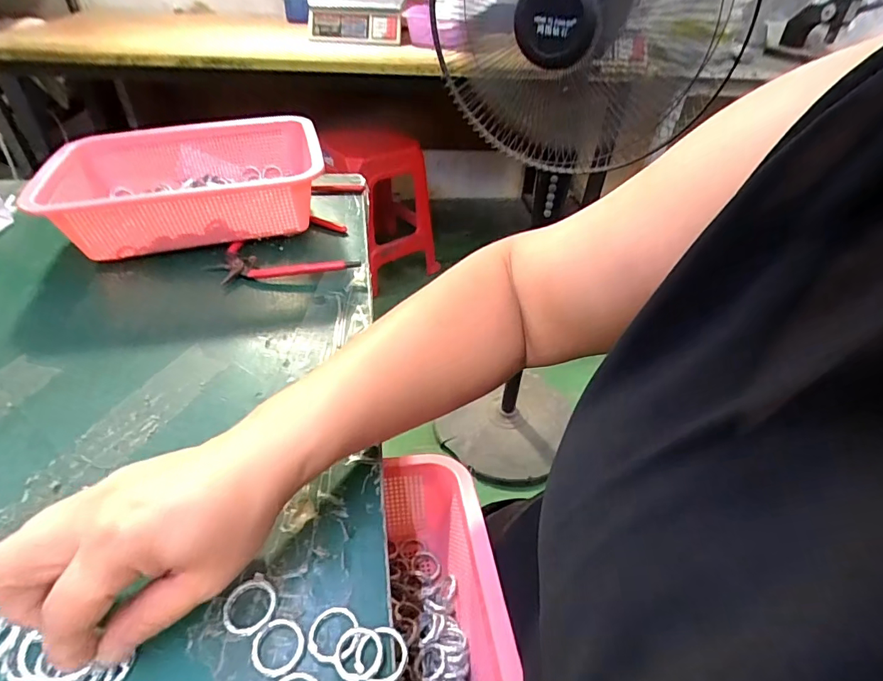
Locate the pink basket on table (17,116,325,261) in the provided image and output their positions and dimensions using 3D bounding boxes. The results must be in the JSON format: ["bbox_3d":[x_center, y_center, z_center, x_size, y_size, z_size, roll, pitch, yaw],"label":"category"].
[{"bbox_3d":[-0.269,-0.161,0.518,0.273,0.084,0.180,-7,42,-12],"label":"pink basket on table"}]

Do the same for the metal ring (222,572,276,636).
[{"bbox_3d":[-0.097,0.134,0.242,0.026,0.006,0.025,2,40,-2],"label":"metal ring"}]

